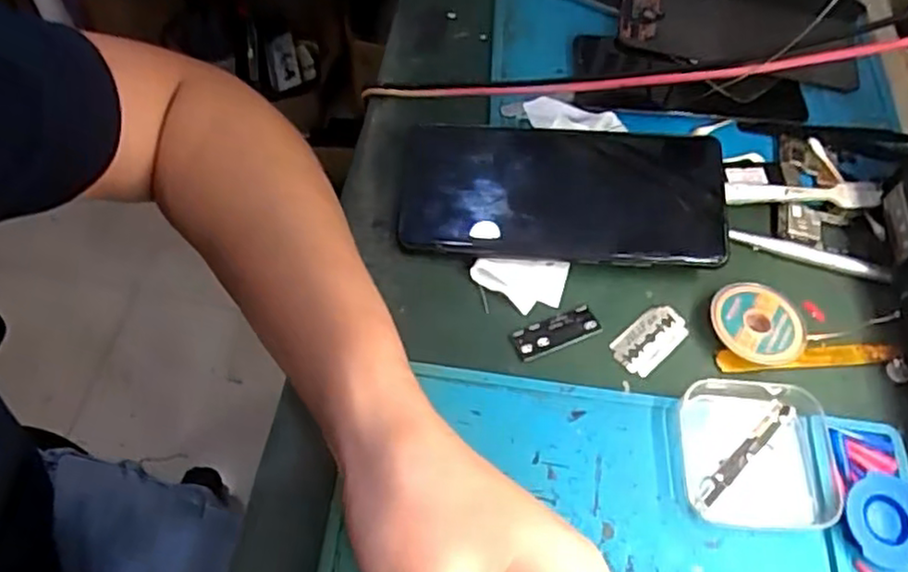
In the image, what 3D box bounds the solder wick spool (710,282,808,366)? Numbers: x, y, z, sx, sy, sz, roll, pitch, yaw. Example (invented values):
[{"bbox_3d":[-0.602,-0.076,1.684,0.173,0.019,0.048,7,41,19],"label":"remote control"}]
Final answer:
[{"bbox_3d":[0.147,0.018,0.338,0.044,0.011,0.042,1,58,-2],"label":"solder wick spool"}]

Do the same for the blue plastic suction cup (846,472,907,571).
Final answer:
[{"bbox_3d":[0.178,0.098,0.288,0.033,0.010,0.035,1,58,-2],"label":"blue plastic suction cup"}]

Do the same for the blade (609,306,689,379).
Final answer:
[{"bbox_3d":[0.096,0.026,0.340,0.041,0.004,0.024,-39,79,-22],"label":"blade"}]

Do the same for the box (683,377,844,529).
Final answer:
[{"bbox_3d":[0.135,0.073,0.304,0.067,0.010,0.063,5,58,0],"label":"box"}]

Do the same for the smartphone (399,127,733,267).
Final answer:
[{"bbox_3d":[0.056,-0.049,0.360,0.163,0.010,0.077,3,71,4],"label":"smartphone"}]

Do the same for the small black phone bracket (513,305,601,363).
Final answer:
[{"bbox_3d":[0.050,0.022,0.336,0.043,0.004,0.017,-20,61,-15],"label":"small black phone bracket"}]

